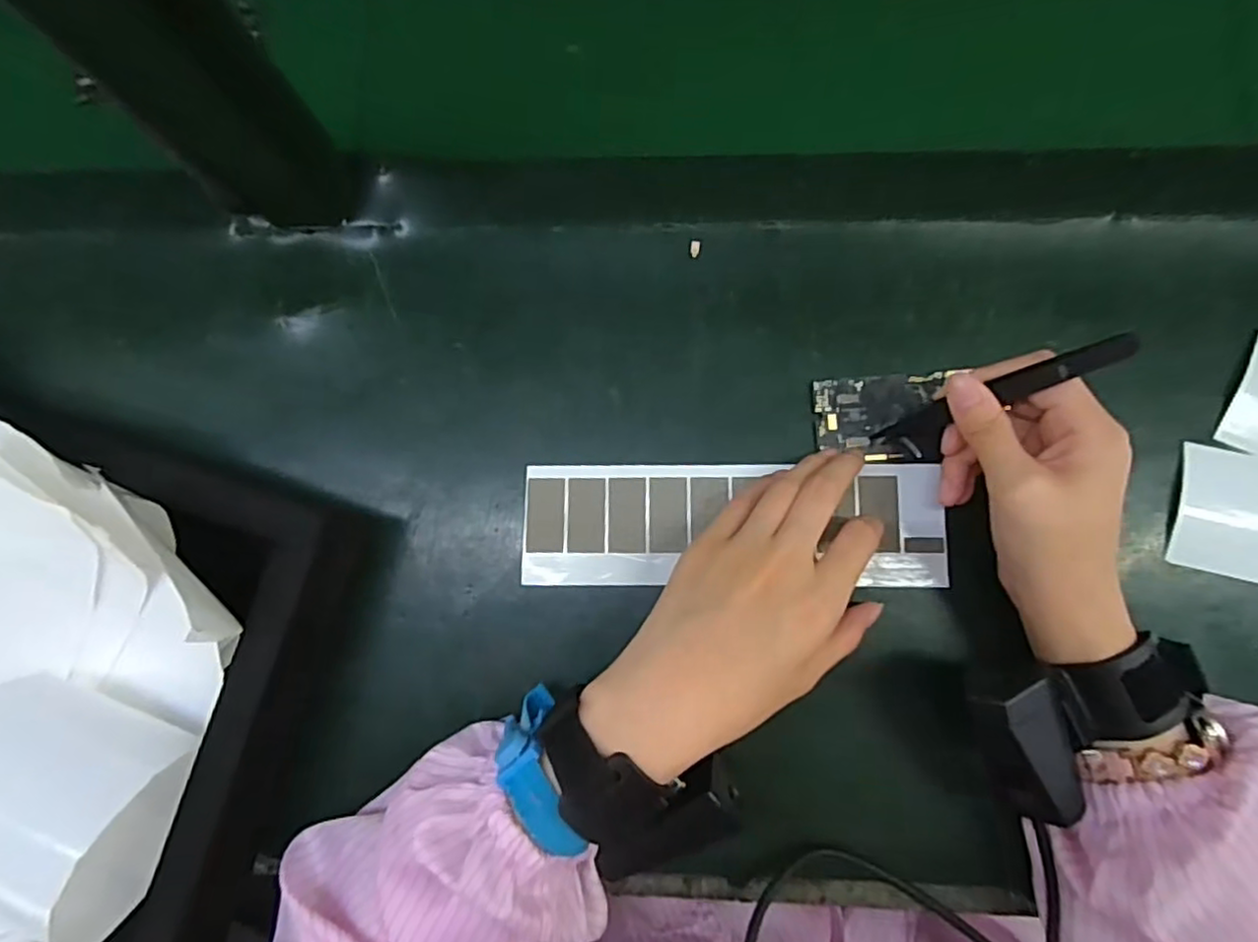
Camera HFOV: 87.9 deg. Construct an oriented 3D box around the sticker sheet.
[{"bbox_3d":[0.053,0.028,0.344,0.217,0.005,0.064,0,80,4],"label":"sticker sheet"}]

